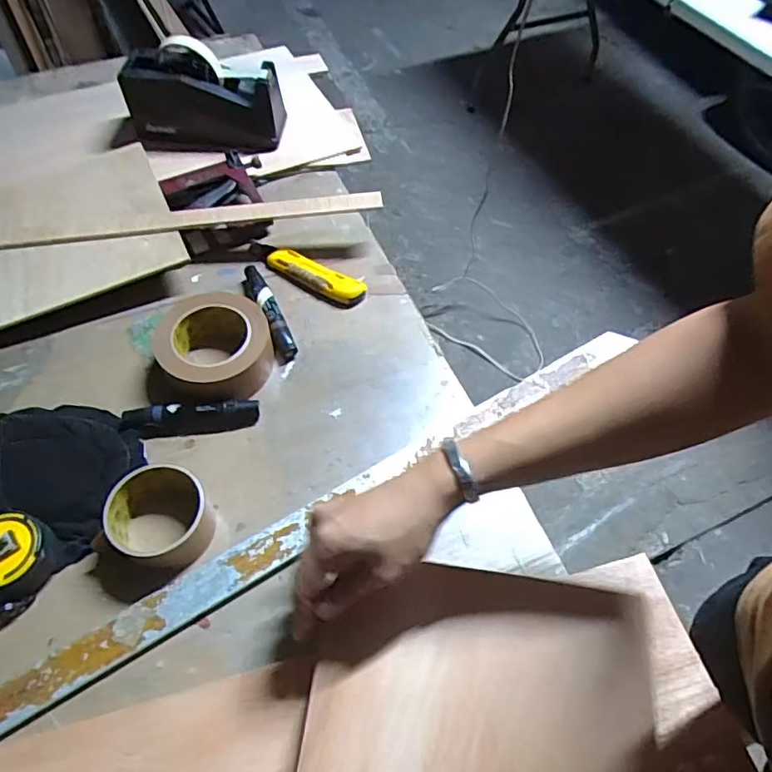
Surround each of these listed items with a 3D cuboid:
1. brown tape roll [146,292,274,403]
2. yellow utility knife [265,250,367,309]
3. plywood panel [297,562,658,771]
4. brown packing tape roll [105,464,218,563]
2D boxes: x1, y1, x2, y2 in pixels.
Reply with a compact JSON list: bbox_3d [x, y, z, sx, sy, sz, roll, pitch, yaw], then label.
[{"bbox_3d":[-0.176,-0.038,0.600,0.104,0.053,0.104,1,58,-2],"label":"brown tape roll"},{"bbox_3d":[-0.088,-0.131,0.683,0.133,0.017,0.042,24,61,12],"label":"yellow utility knife"},{"bbox_3d":[0.070,0.238,0.417,0.247,0.013,0.198,6,58,3],"label":"plywood panel"},{"bbox_3d":[-0.195,0.114,0.497,0.078,0.049,0.079,1,58,-2],"label":"brown packing tape roll"}]

